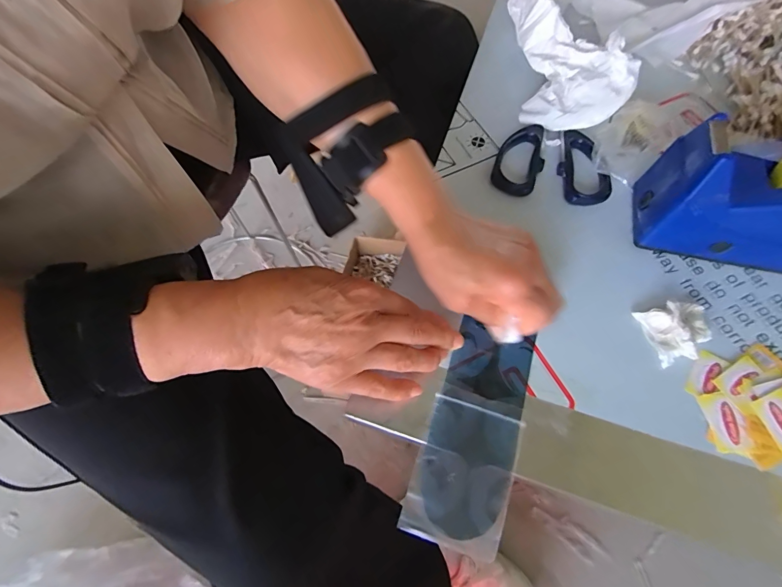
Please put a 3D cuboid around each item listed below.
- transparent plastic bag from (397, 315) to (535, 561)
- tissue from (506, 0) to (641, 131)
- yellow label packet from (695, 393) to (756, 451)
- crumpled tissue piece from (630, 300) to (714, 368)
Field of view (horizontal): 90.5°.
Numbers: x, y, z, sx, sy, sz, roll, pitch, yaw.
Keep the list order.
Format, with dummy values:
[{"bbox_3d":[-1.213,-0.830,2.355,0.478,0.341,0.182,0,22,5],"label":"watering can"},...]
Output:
[{"bbox_3d":[0.061,0.100,0.285,0.065,0.011,0.154,17,69,9],"label":"transparent plastic bag"},{"bbox_3d":[0.184,-0.260,0.404,0.102,0.054,0.204,3,66,3],"label":"tissue"},{"bbox_3d":[0.240,0.092,0.277,0.026,0.004,0.040,-4,65,0],"label":"yellow label packet"},{"bbox_3d":[0.226,0.028,0.304,0.048,0.014,0.044,-15,66,-5],"label":"crumpled tissue piece"}]

